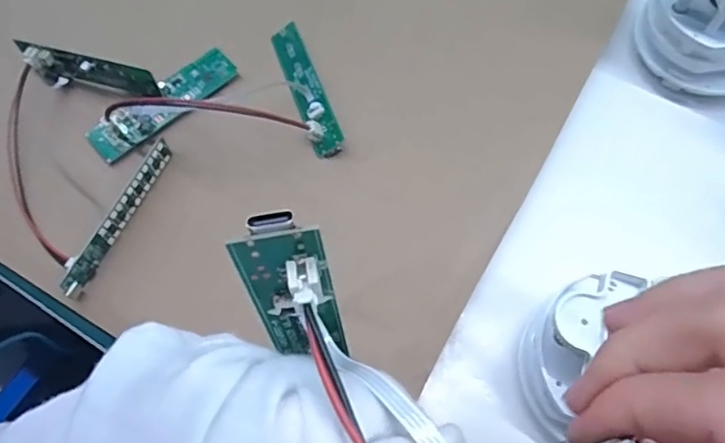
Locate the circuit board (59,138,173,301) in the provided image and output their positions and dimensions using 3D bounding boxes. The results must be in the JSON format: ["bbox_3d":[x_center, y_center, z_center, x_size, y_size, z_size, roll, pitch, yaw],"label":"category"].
[{"bbox_3d":[-0.114,-0.003,0.265,0.004,0.018,0.083,21,69,10],"label":"circuit board"}]

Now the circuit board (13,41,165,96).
[{"bbox_3d":[-0.142,-0.076,0.295,0.075,0.017,0.011,15,68,8],"label":"circuit board"}]

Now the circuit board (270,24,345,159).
[{"bbox_3d":[-0.030,-0.071,0.299,0.015,0.010,0.085,-19,67,-6],"label":"circuit board"}]

